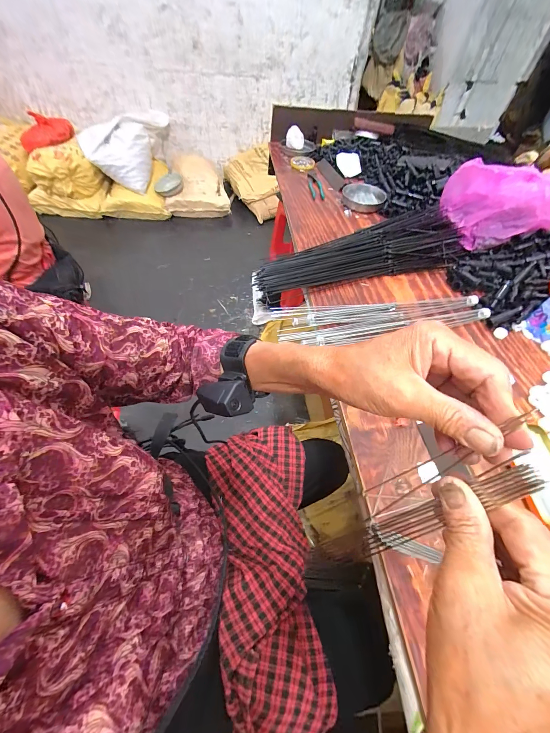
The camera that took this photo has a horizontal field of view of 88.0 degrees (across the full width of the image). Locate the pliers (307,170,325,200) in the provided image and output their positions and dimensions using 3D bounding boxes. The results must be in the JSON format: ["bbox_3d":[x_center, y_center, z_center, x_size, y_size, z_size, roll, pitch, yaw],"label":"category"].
[{"bbox_3d":[0.127,-0.599,0.930,0.042,0.018,0.187,-1,56,-6],"label":"pliers"}]

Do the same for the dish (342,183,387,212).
[{"bbox_3d":[0.278,-0.530,0.890,0.131,0.027,0.154,23,56,11],"label":"dish"}]

